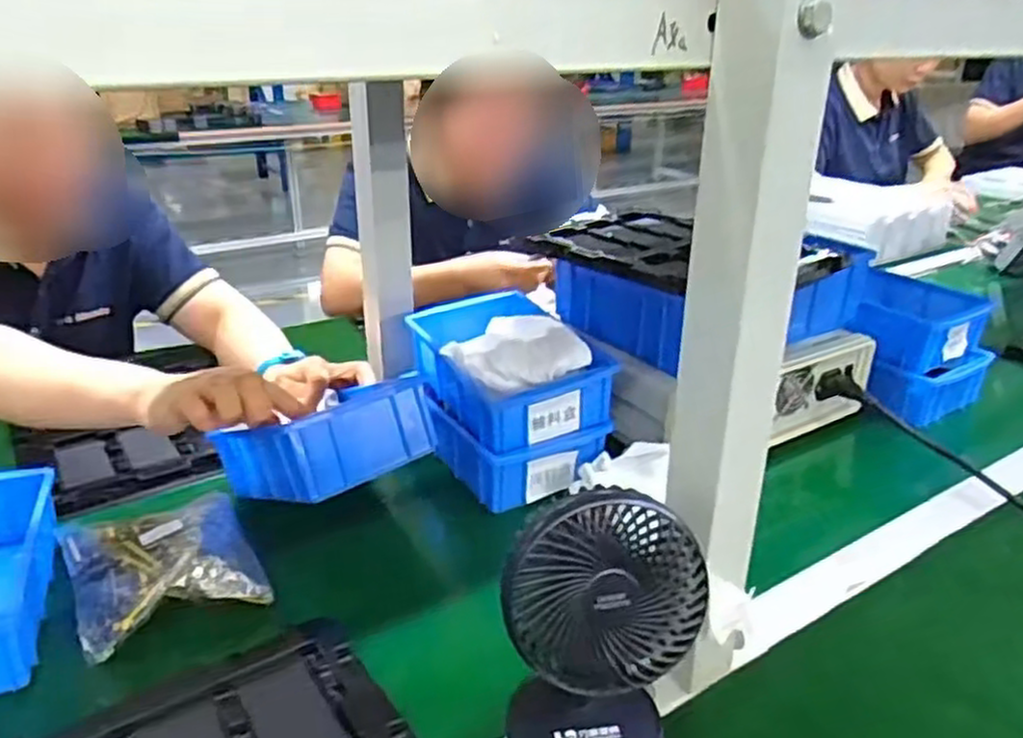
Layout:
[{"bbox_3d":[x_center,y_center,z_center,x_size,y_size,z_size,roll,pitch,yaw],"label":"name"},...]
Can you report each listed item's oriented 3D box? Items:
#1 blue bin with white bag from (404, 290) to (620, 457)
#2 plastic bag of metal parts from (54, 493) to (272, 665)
[{"bbox_3d":[-0.011,-0.009,0.756,0.137,0.080,0.208,-10,26,-22],"label":"blue bin with white bag"},{"bbox_3d":[-0.270,0.139,0.589,0.125,0.031,0.149,-14,28,-29],"label":"plastic bag of metal parts"}]

